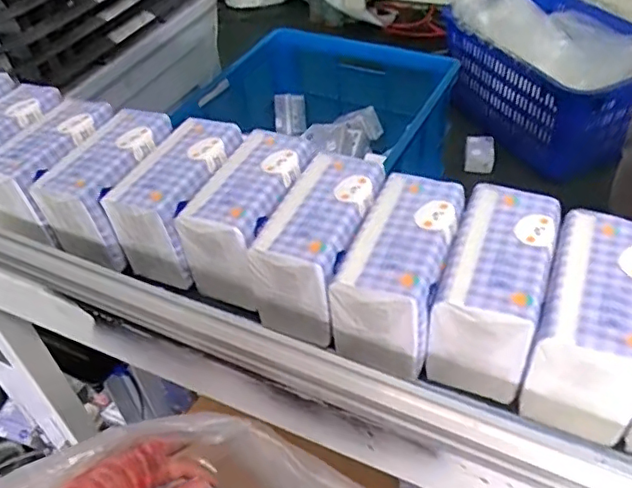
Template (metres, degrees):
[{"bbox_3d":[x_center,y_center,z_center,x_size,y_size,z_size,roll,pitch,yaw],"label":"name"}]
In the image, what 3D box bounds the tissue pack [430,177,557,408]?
[{"bbox_3d":[0.122,0.032,0.392,0.063,0.081,0.129,15,49,18],"label":"tissue pack"}]

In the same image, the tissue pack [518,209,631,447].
[{"bbox_3d":[0.180,0.052,0.371,0.063,0.086,0.125,15,49,18],"label":"tissue pack"}]

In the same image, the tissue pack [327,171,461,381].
[{"bbox_3d":[0.060,0.017,0.405,0.066,0.076,0.122,14,49,17],"label":"tissue pack"}]

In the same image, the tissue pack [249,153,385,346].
[{"bbox_3d":[0.003,0.000,0.435,0.068,0.084,0.125,17,50,19],"label":"tissue pack"}]

